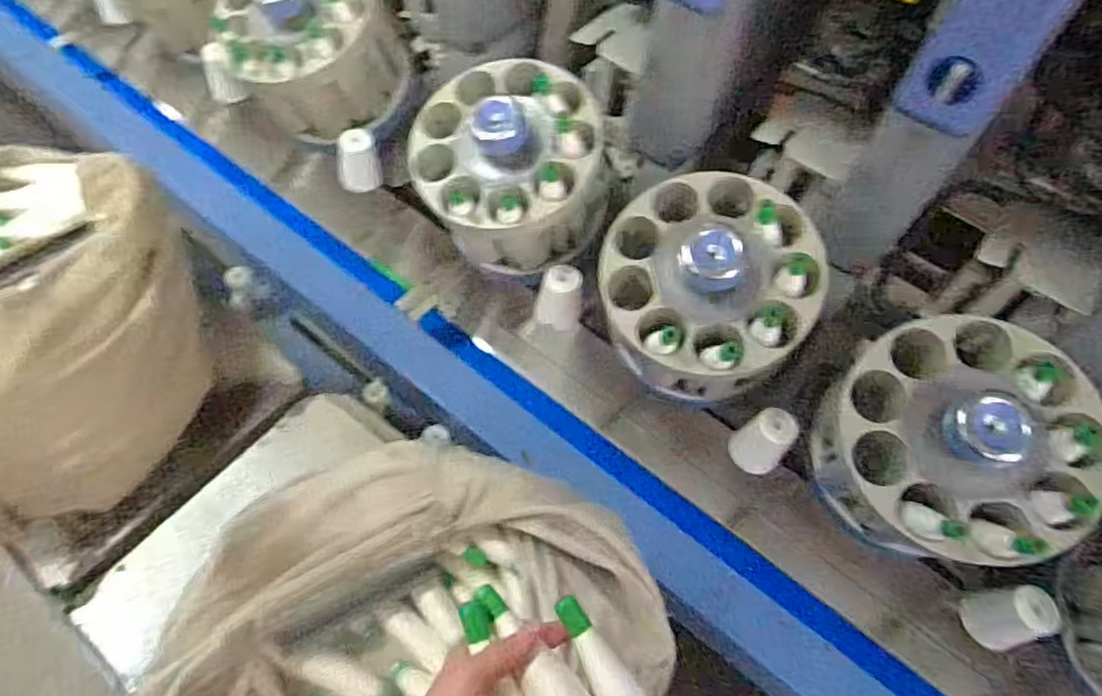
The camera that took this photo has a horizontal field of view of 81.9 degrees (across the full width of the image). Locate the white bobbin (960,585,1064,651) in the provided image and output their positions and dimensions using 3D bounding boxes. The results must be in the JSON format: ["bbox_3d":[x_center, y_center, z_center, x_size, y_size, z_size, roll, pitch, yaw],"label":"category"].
[{"bbox_3d":[0.508,0.302,0.708,0.052,0.095,0.066,-18,61,-15],"label":"white bobbin"}]

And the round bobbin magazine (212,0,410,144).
[{"bbox_3d":[-0.368,-0.471,0.974,0.241,0.170,0.245,0,81,3],"label":"round bobbin magazine"}]

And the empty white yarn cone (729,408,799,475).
[{"bbox_3d":[0.262,0.113,0.783,0.056,0.074,0.061,2,57,-3],"label":"empty white yarn cone"}]

